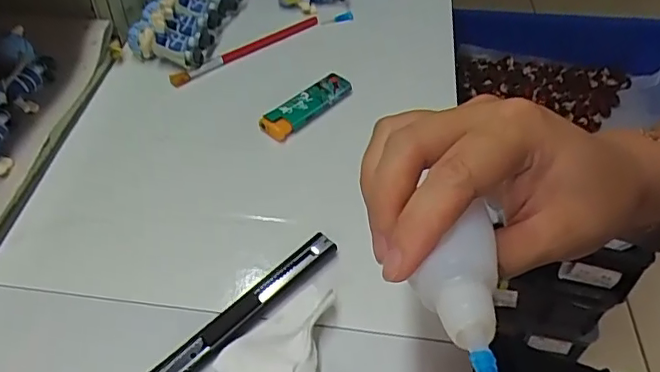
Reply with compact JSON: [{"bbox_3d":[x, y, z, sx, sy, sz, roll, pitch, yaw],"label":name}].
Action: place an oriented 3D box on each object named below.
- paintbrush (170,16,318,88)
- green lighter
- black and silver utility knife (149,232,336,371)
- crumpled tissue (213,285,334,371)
[{"bbox_3d":[-0.068,-0.117,0.472,0.149,0.014,0.010,-31,56,-28],"label":"paintbrush"},{"bbox_3d":[-0.017,-0.060,0.420,0.022,0.015,0.080,34,54,25],"label":"green lighter"},{"bbox_3d":[-0.050,0.071,0.294,0.015,0.011,0.141,36,55,27],"label":"black and silver utility knife"},{"bbox_3d":[-0.021,0.079,0.284,0.040,0.017,0.066,35,54,26],"label":"crumpled tissue"}]

